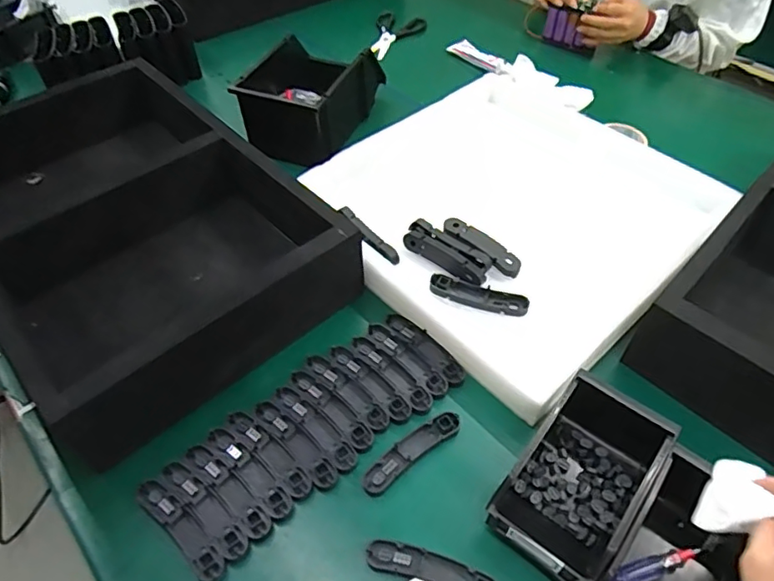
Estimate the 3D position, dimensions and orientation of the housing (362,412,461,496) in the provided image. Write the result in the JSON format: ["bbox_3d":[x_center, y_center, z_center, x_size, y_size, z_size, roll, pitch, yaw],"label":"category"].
[{"bbox_3d":[0.025,0.166,0.571,0.118,0.016,0.029,-31,56,-22],"label":"housing"}]

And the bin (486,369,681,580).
[{"bbox_3d":[0.188,0.173,0.521,0.101,0.068,0.186,32,58,25],"label":"bin"}]

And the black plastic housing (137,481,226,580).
[{"bbox_3d":[-0.196,0.228,0.521,0.119,0.013,0.025,34,58,26],"label":"black plastic housing"}]

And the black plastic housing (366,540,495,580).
[{"bbox_3d":[0.041,0.254,0.497,0.120,0.010,0.027,13,51,12],"label":"black plastic housing"}]

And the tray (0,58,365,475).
[{"bbox_3d":[-0.345,-0.098,0.721,0.357,0.123,0.560,-36,58,-25],"label":"tray"}]

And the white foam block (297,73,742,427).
[{"bbox_3d":[0.184,-0.128,0.777,0.500,0.053,0.456,-36,58,-25],"label":"white foam block"}]

